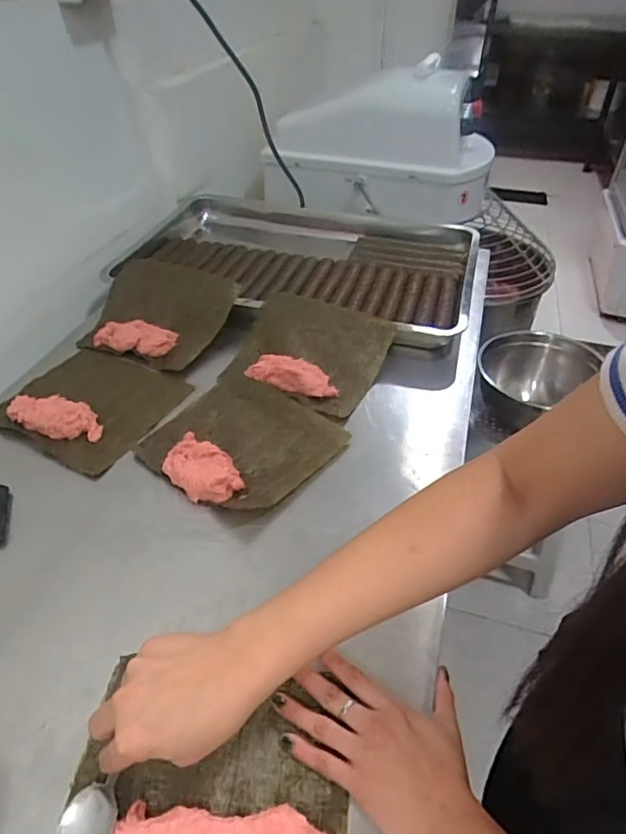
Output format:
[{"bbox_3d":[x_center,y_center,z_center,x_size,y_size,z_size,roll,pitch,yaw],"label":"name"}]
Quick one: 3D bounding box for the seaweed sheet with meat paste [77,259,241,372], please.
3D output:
[{"bbox_3d":[-0.240,-0.158,0.834,0.202,0.036,0.184,15,63,14],"label":"seaweed sheet with meat paste"}]

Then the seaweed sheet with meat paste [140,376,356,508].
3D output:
[{"bbox_3d":[-0.088,0.024,0.648,0.203,0.031,0.184,27,48,26],"label":"seaweed sheet with meat paste"}]

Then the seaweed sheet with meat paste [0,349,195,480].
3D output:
[{"bbox_3d":[-0.294,-0.030,0.704,0.210,0.026,0.184,20,45,19],"label":"seaweed sheet with meat paste"}]

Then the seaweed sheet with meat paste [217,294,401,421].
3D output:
[{"bbox_3d":[-0.009,-0.095,0.769,0.205,0.053,0.186,20,46,19],"label":"seaweed sheet with meat paste"}]

